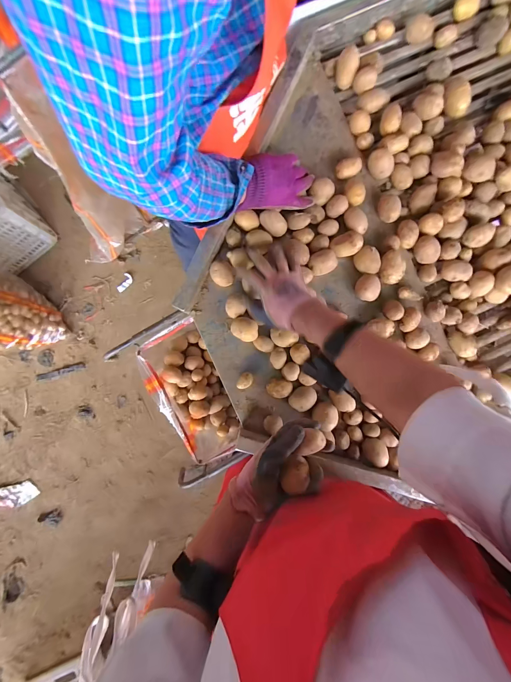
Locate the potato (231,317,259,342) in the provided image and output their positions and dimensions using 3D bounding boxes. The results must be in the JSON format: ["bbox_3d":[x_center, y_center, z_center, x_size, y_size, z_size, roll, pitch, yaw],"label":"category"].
[{"bbox_3d":[-0.021,-0.022,0.523,0.051,0.043,0.040,26,85,-3],"label":"potato"}]

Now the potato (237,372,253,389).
[{"bbox_3d":[-0.020,0.075,0.529,0.024,0.020,0.035,40,84,-2],"label":"potato"}]

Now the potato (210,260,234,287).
[{"bbox_3d":[-0.062,-0.123,0.527,0.039,0.040,0.047,-21,89,-6],"label":"potato"}]

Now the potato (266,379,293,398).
[{"bbox_3d":[0.044,0.088,0.523,0.046,0.034,0.032,1,87,-5],"label":"potato"}]

